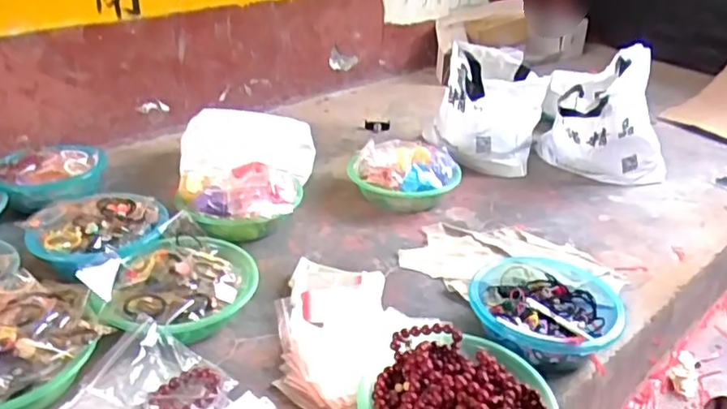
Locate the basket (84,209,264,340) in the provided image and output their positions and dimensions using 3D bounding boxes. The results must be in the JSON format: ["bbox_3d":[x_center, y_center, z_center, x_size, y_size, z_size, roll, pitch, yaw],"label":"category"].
[{"bbox_3d":[-0.279,0.123,0.952,0.209,0.072,0.239,4,29,4],"label":"basket"}]

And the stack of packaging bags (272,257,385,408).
[{"bbox_3d":[-0.056,0.195,0.931,0.159,0.040,0.319,4,29,4],"label":"stack of packaging bags"}]

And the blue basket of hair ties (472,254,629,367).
[{"bbox_3d":[0.289,0.159,0.975,0.226,0.074,0.275,16,32,26],"label":"blue basket of hair ties"}]

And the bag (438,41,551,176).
[{"bbox_3d":[0.328,-0.250,1.543,0.221,0.257,0.294,11,30,17],"label":"bag"}]

